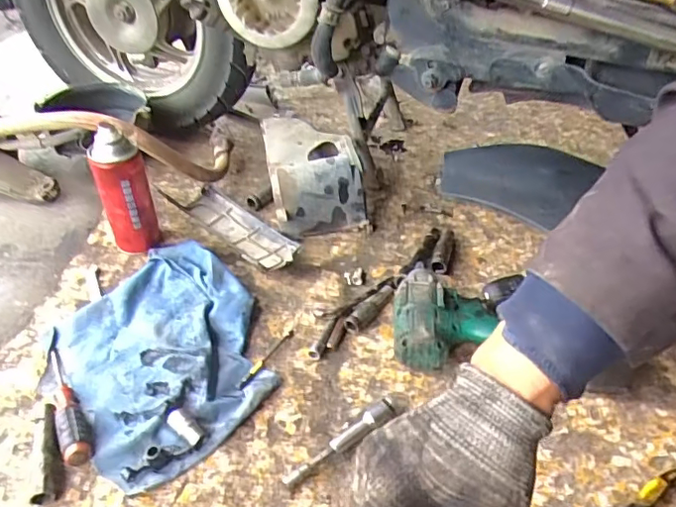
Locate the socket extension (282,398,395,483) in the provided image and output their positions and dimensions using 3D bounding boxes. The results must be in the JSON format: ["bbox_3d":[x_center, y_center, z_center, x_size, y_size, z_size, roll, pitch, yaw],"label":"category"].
[{"bbox_3d":[0.003,0.179,0.531,0.124,0.022,0.018,-25,46,-26],"label":"socket extension"}]

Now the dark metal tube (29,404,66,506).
[{"bbox_3d":[-0.267,0.184,0.520,0.024,0.020,0.094,-10,42,-12],"label":"dark metal tube"}]

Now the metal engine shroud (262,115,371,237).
[{"bbox_3d":[-0.042,-0.134,0.833,0.122,0.096,0.229,-7,41,-8],"label":"metal engine shroud"}]

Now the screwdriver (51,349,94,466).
[{"bbox_3d":[-0.270,0.146,0.556,0.026,0.028,0.154,-21,45,-22],"label":"screwdriver"}]

